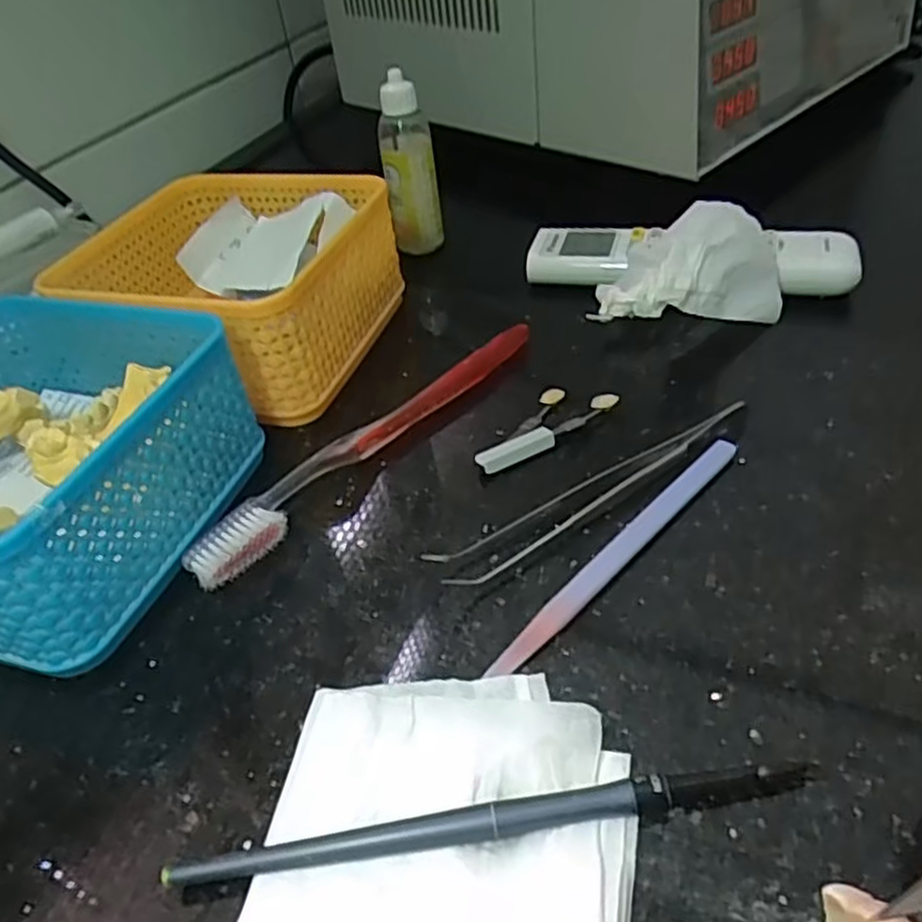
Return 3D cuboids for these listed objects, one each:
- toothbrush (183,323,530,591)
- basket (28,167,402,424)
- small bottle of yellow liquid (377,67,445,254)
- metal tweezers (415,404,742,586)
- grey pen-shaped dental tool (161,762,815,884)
[{"bbox_3d":[-0.035,-0.010,0.313,0.020,0.015,0.183,27,51,33],"label":"toothbrush"},{"bbox_3d":[-0.110,-0.084,0.368,0.129,0.068,0.131,10,43,19],"label":"basket"},{"bbox_3d":[-0.032,-0.186,0.469,0.033,0.105,0.027,-10,40,-3],"label":"small bottle of yellow liquid"},{"bbox_3d":[0.050,0.009,0.278,0.133,0.011,0.018,-24,43,-18],"label":"metal tweezers"},{"bbox_3d":[0.008,0.092,0.192,0.162,0.007,0.008,-8,40,-1],"label":"grey pen-shaped dental tool"}]

